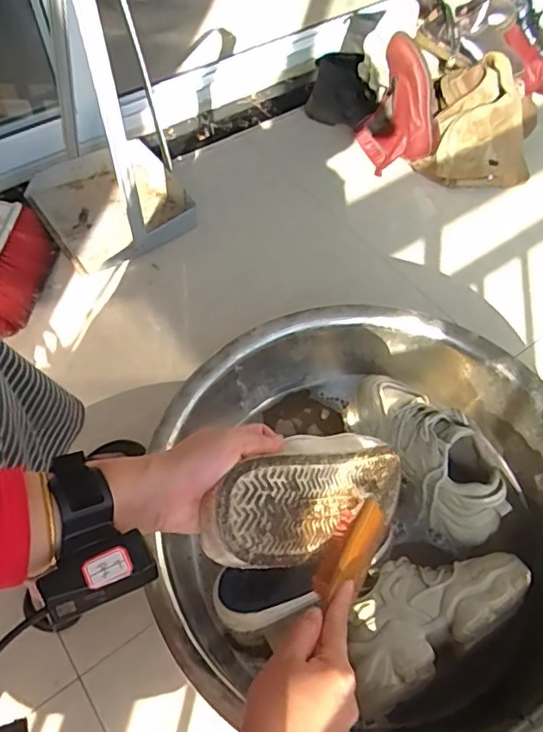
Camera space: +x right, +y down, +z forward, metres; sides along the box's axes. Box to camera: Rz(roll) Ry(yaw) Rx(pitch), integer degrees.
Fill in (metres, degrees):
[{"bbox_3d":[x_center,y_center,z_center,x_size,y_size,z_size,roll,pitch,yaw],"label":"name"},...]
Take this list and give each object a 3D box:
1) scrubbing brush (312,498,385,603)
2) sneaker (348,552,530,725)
[{"bbox_3d":[0.071,0.157,0.475,0.041,0.026,0.094,31,54,18],"label":"scrubbing brush"},{"bbox_3d":[0.190,0.288,0.667,0.260,0.081,0.125,-28,62,-19],"label":"sneaker"}]

